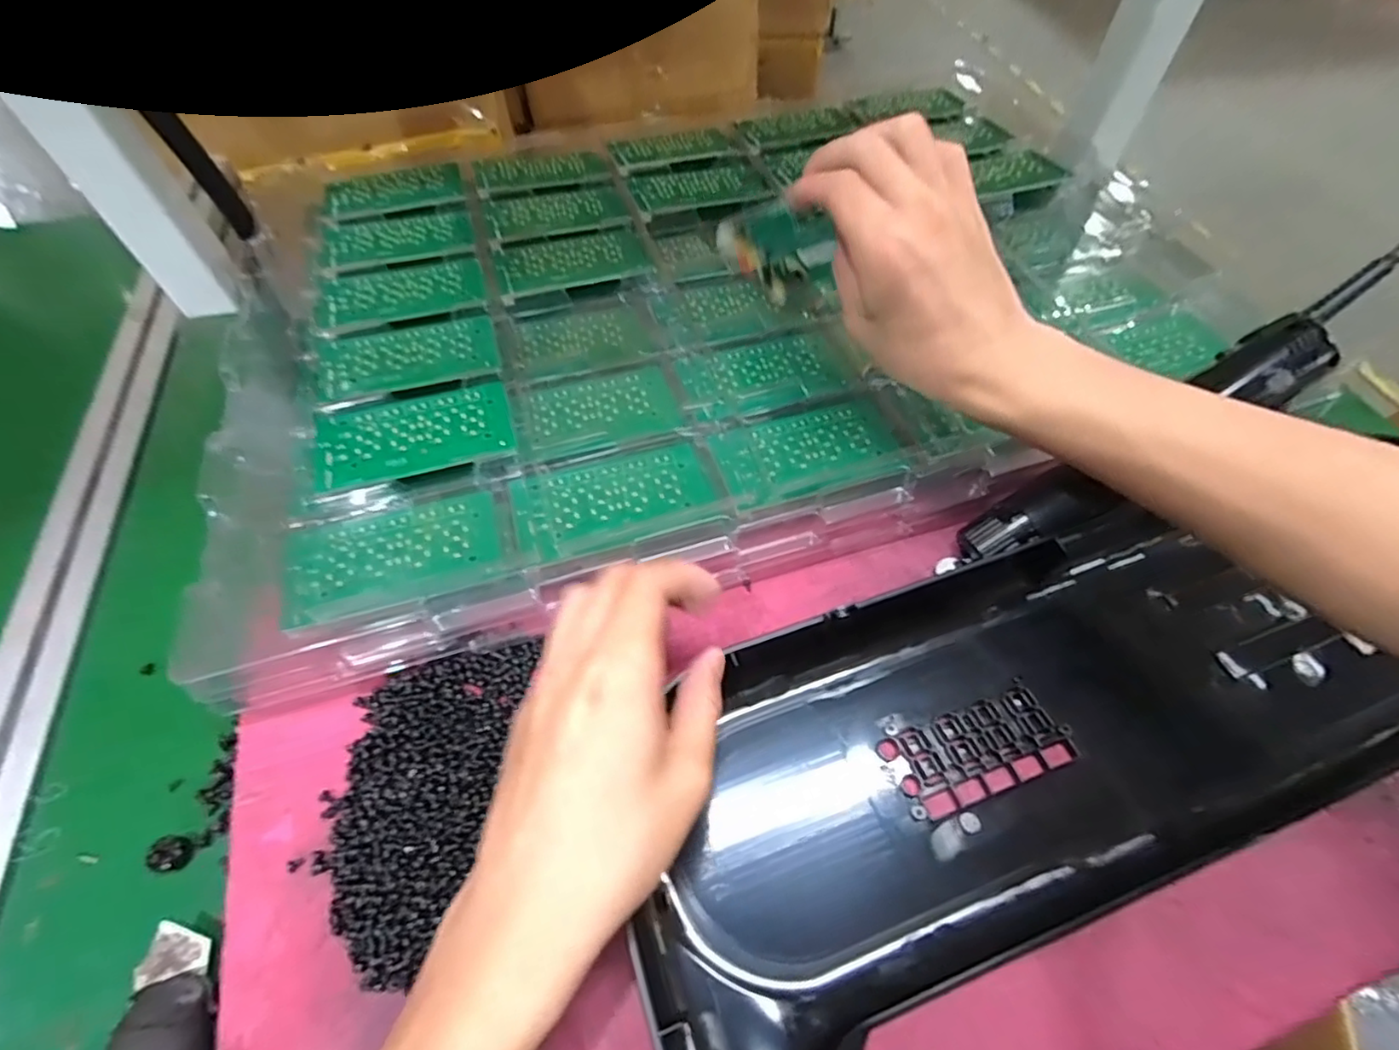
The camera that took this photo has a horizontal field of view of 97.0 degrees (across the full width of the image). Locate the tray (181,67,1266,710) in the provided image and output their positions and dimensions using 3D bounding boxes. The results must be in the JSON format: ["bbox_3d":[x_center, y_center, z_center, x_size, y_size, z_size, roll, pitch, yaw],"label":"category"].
[{"bbox_3d":[0.014,-0.176,0.441,0.656,0.033,0.437,-16,61,-9],"label":"tray"}]

